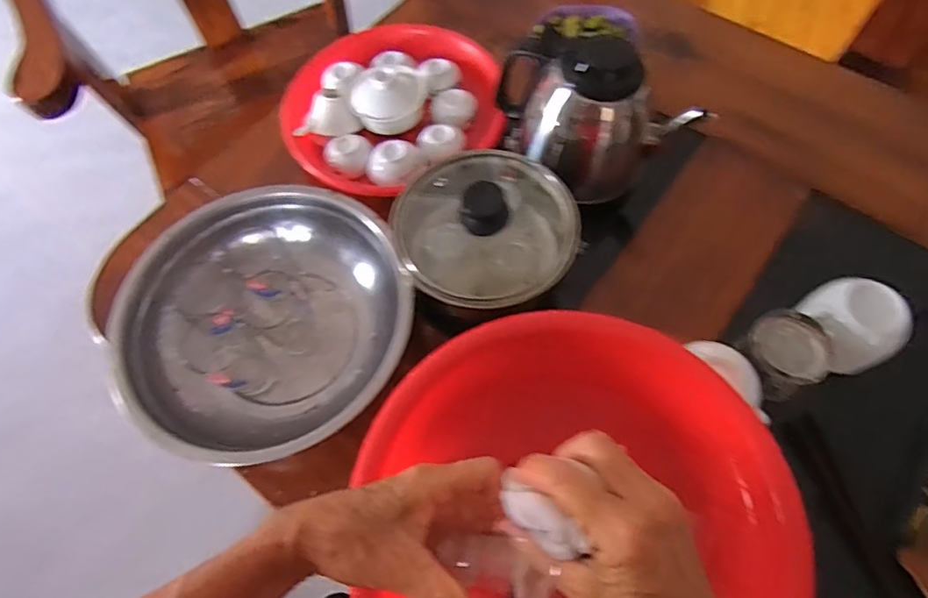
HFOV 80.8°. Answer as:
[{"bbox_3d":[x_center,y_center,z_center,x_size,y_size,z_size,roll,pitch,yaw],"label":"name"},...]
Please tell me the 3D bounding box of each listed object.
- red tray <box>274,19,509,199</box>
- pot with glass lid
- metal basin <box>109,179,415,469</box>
[{"bbox_3d":[-0.088,-0.230,0.632,0.236,0.073,0.215,-30,67,-11],"label":"red tray"},{"bbox_3d":[0.020,-0.056,0.514,0.153,0.138,0.153,-1,65,3],"label":"pot with glass lid"},{"bbox_3d":[-0.178,0.018,0.515,0.263,0.084,0.243,-1,65,3],"label":"metal basin"}]

